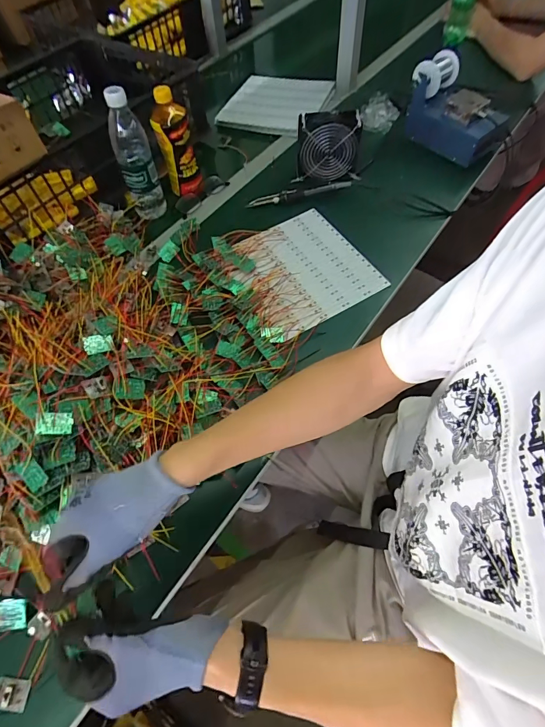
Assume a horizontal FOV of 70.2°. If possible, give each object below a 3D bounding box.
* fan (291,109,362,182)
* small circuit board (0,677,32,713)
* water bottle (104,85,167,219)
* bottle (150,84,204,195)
[{"bbox_3d":[0.109,-0.431,0.777,0.128,0.110,0.059,-9,59,-3],"label":"fan"},{"bbox_3d":[-0.276,0.346,0.406,0.037,0.009,0.027,4,60,5],"label":"small circuit board"},{"bbox_3d":[-0.251,-0.368,0.718,0.064,0.231,0.054,-19,60,-9],"label":"water bottle"},{"bbox_3d":[-0.187,-0.426,0.755,0.068,0.199,0.064,-9,50,-1],"label":"bottle"}]

